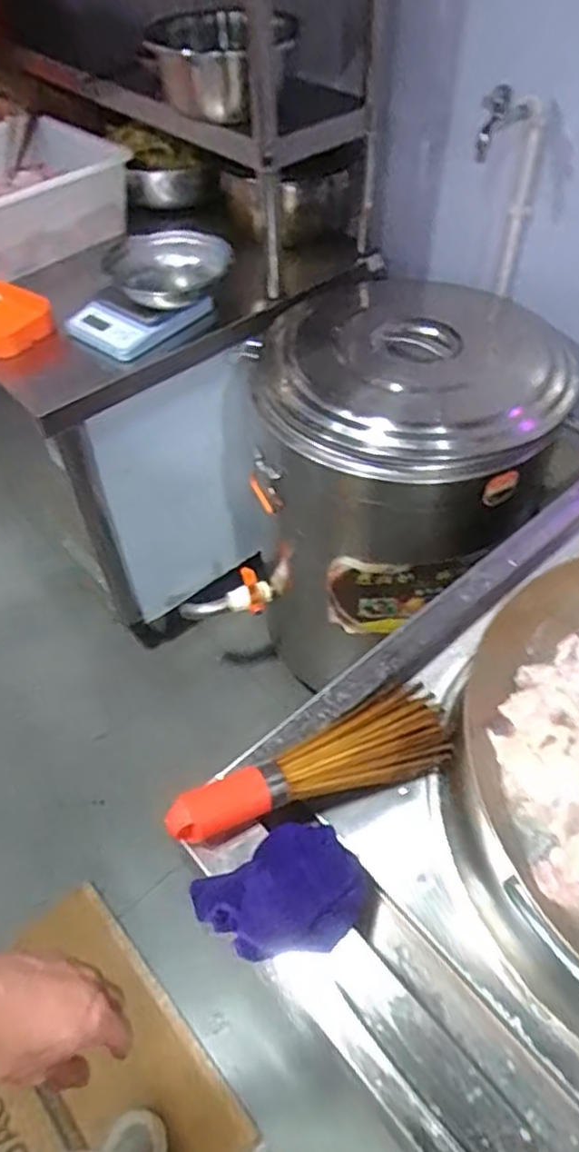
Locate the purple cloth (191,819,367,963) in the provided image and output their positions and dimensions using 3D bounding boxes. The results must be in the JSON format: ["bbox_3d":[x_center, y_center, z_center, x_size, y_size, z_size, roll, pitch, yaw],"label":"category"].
[{"bbox_3d":[-0.008,0.284,0.617,0.143,0.050,0.115,-26,54,-19],"label":"purple cloth"}]

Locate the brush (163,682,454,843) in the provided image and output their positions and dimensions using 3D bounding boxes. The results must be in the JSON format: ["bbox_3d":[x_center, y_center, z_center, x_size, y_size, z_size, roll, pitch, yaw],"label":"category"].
[{"bbox_3d":[0.023,0.194,0.708,0.304,0.085,0.091,-21,53,-16],"label":"brush"}]

